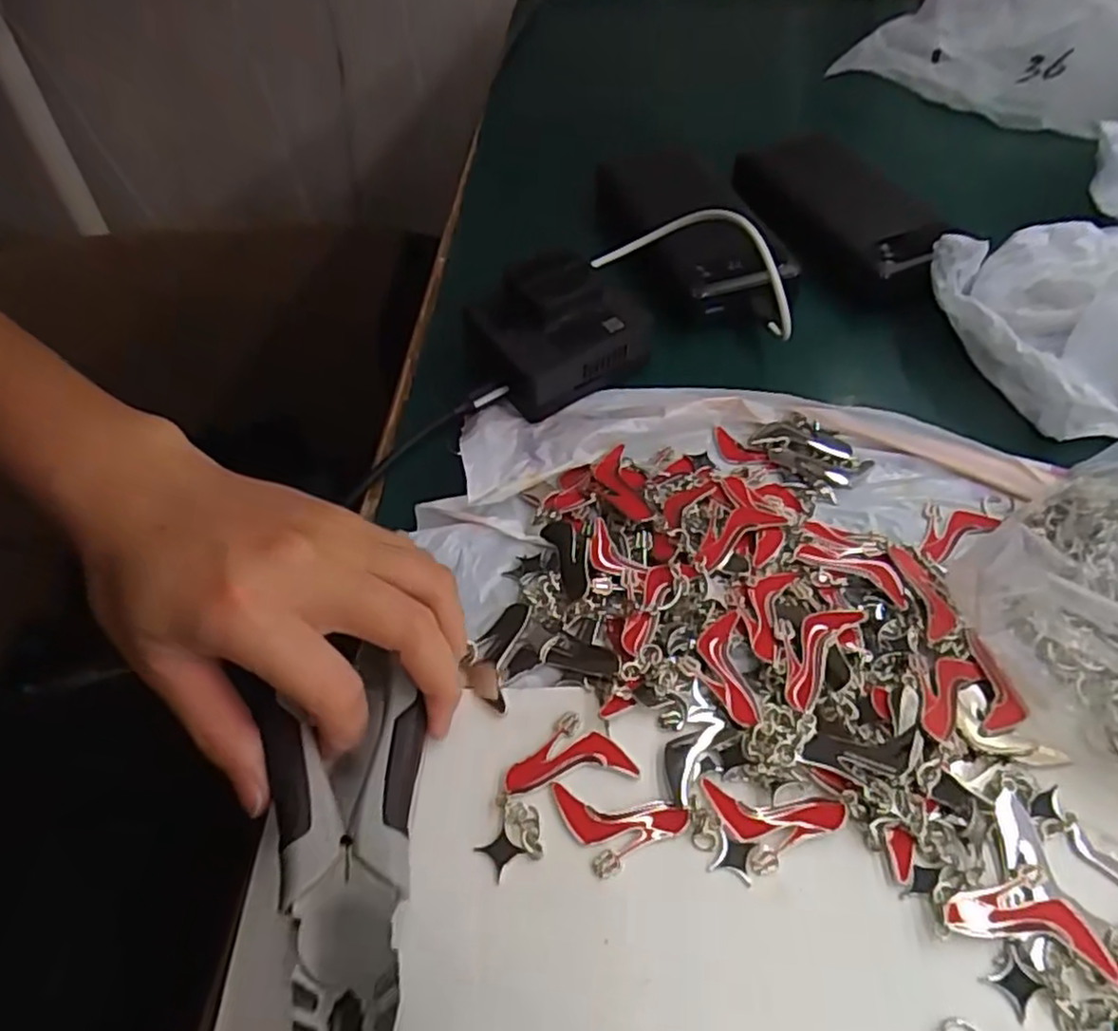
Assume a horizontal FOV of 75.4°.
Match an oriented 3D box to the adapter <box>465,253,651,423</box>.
[{"bbox_3d":[-0.001,-0.096,0.370,0.074,0.047,0.062,-29,56,-17],"label":"adapter"}]

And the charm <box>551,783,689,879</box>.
[{"bbox_3d":[0.019,0.107,0.243,0.046,0.004,0.025,6,53,9],"label":"charm"}]

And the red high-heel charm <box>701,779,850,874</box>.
[{"bbox_3d":[0.071,0.105,0.240,0.045,0.004,0.025,8,54,10],"label":"red high-heel charm"}]

